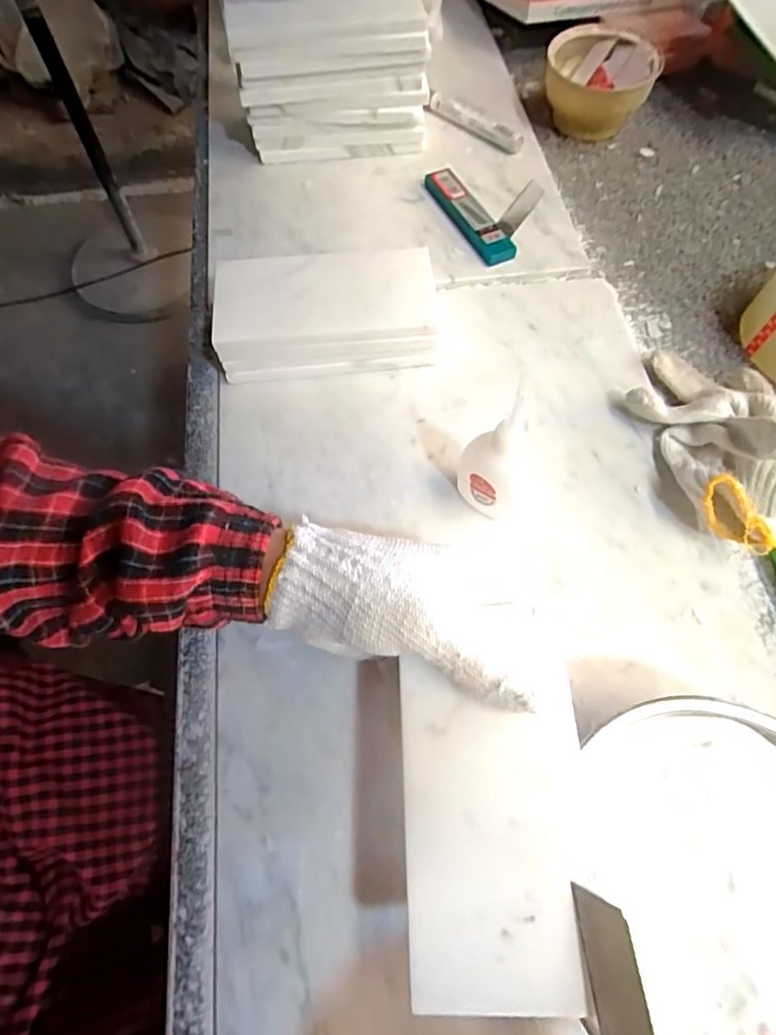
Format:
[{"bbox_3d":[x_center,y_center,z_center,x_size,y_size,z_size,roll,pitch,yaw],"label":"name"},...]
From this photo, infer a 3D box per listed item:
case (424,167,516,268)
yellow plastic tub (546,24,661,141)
[{"bbox_3d":[0.068,-0.251,0.454,0.028,0.015,0.113,-20,68,-12],"label":"case"},{"bbox_3d":[0.193,-0.402,0.512,0.095,0.053,0.095,1,65,-2],"label":"yellow plastic tub"}]

